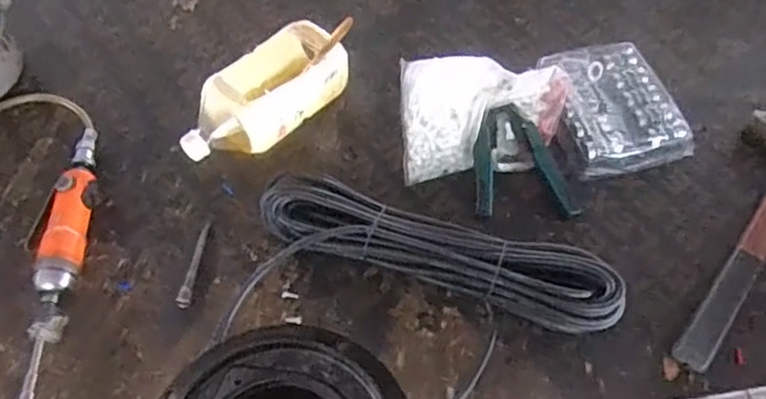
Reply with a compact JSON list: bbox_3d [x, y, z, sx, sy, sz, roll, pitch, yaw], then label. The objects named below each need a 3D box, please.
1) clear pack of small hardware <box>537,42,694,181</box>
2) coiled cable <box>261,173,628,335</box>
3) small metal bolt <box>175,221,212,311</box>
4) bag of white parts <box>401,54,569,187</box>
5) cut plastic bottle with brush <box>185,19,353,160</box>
[{"bbox_3d":[0.272,-0.112,0.801,0.138,0.033,0.169,-13,58,-10],"label":"clear pack of small hardware"},{"bbox_3d":[0.050,0.052,0.672,0.373,0.061,0.086,17,58,9],"label":"coiled cable"},{"bbox_3d":[-0.194,0.066,0.687,0.013,0.010,0.101,5,57,1],"label":"small metal bolt"},{"bbox_3d":[0.118,-0.102,0.776,0.188,0.061,0.155,0,57,-2],"label":"bag of white parts"},{"bbox_3d":[-0.137,-0.122,0.751,0.095,0.113,0.206,40,64,21],"label":"cut plastic bottle with brush"}]

